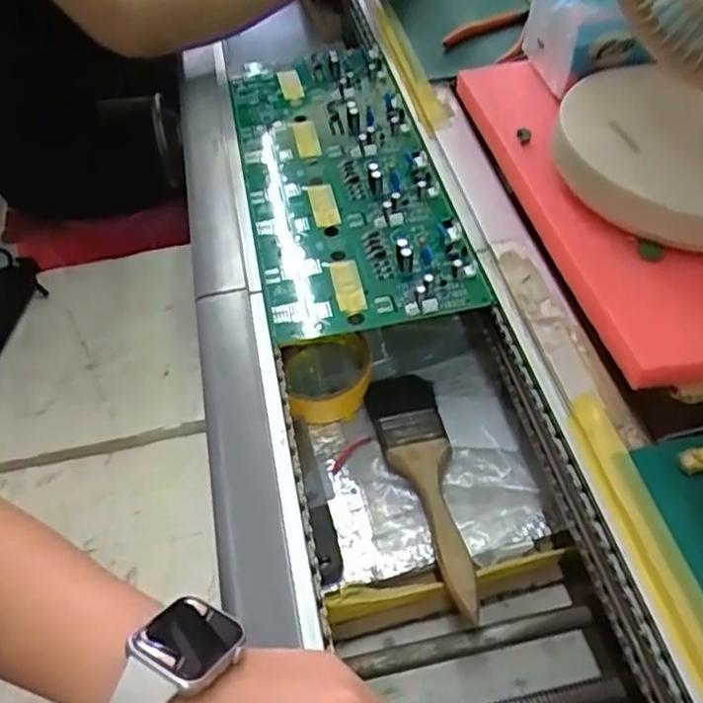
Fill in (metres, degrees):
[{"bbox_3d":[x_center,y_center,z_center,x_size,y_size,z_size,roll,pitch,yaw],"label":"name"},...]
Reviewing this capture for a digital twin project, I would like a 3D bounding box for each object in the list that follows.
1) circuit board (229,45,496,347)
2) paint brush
[{"bbox_3d":[-0.013,-0.165,0.608,0.160,0.019,0.376,-10,51,-5],"label":"circuit board"},{"bbox_3d":[0.049,0.091,0.481,0.050,0.026,0.192,-7,50,-3],"label":"paint brush"}]

